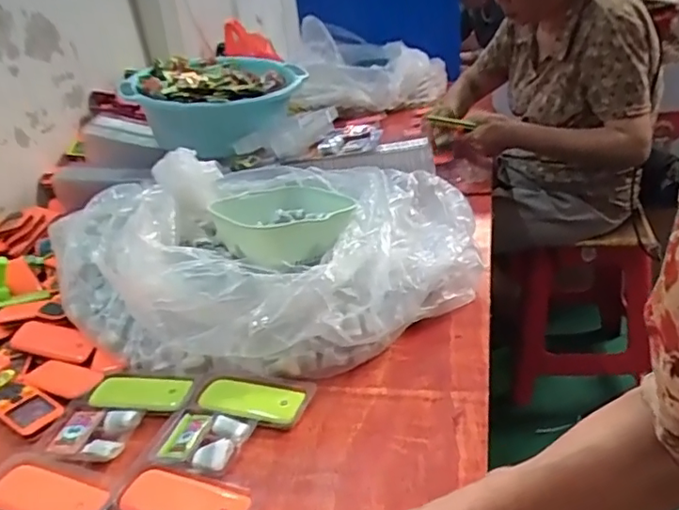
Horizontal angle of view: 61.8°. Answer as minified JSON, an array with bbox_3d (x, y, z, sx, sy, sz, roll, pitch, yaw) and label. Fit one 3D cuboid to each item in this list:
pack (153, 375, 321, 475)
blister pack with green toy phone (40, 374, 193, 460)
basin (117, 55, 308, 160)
[{"bbox_3d":[-0.099,0.155,0.539,0.118,0.012,0.122,3,27,17],"label":"pack"},{"bbox_3d":[-0.223,0.160,0.569,0.120,0.016,0.119,3,27,17],"label":"blister pack with green toy phone"},{"bbox_3d":[-0.217,-0.276,1.041,0.290,0.138,0.288,-3,26,2],"label":"basin"}]

